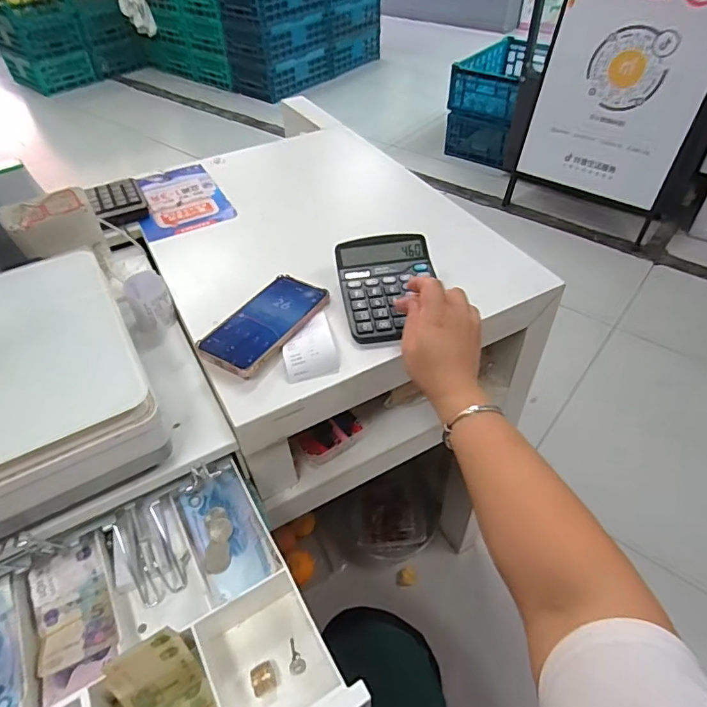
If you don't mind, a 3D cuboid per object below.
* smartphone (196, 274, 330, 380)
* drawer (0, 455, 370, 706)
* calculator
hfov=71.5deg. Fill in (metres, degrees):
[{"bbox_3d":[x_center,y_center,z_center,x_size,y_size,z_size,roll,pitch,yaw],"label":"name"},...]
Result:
[{"bbox_3d":[-0.097,-0.037,0.554,0.072,0.014,0.158,23,52,22],"label":"smartphone"},{"bbox_3d":[-0.225,0.269,0.384,0.377,0.058,0.260,-26,51,-21],"label":"drawer"},{"bbox_3d":[0.044,-0.082,0.578,0.113,0.039,0.143,-7,47,-4],"label":"calculator"}]

